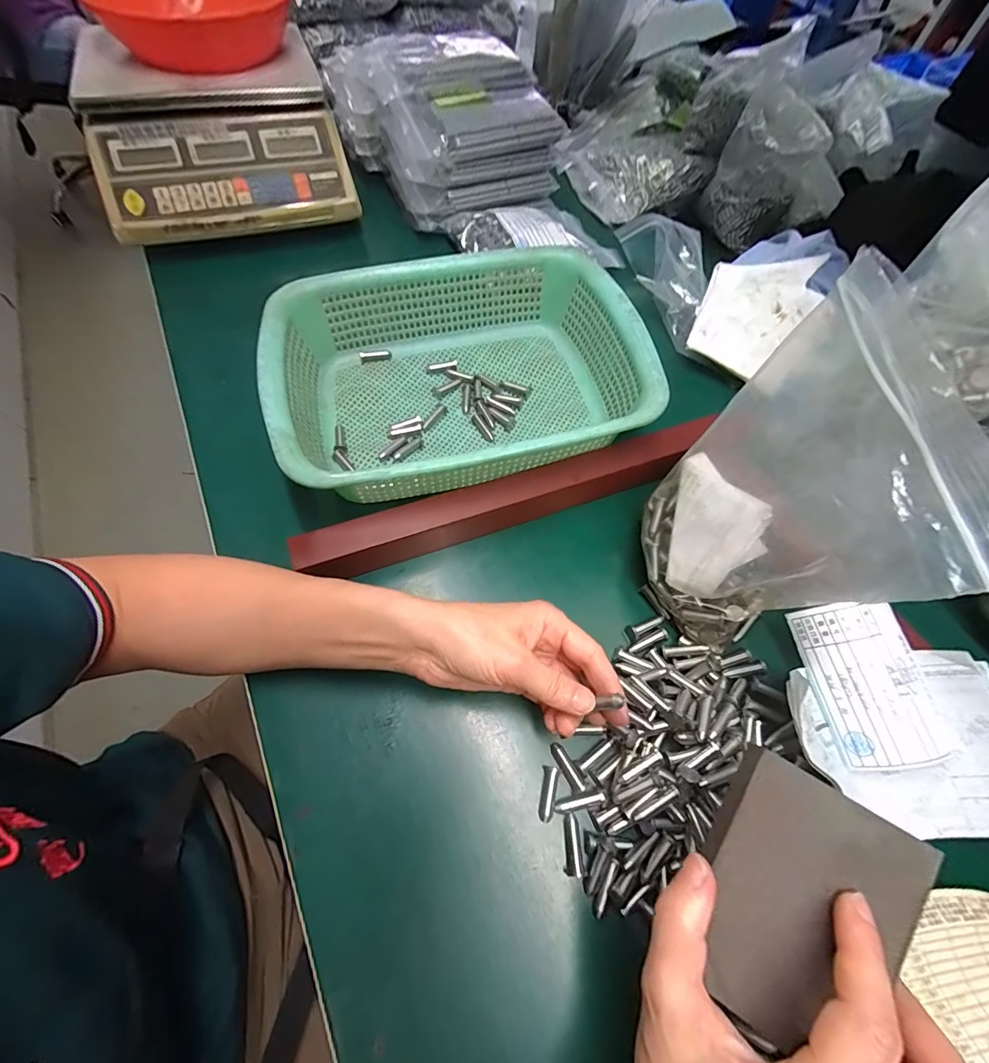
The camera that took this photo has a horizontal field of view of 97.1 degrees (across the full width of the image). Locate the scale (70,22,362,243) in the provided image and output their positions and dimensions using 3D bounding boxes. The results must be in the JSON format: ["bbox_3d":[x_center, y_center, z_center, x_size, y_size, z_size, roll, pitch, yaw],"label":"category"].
[{"bbox_3d":[-0.314,-0.459,0.503,0.251,0.105,0.236,-16,65,-10],"label":"scale"}]

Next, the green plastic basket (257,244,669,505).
[{"bbox_3d":[-0.028,-0.130,0.375,0.287,0.089,0.215,-12,64,-8],"label":"green plastic basket"}]

